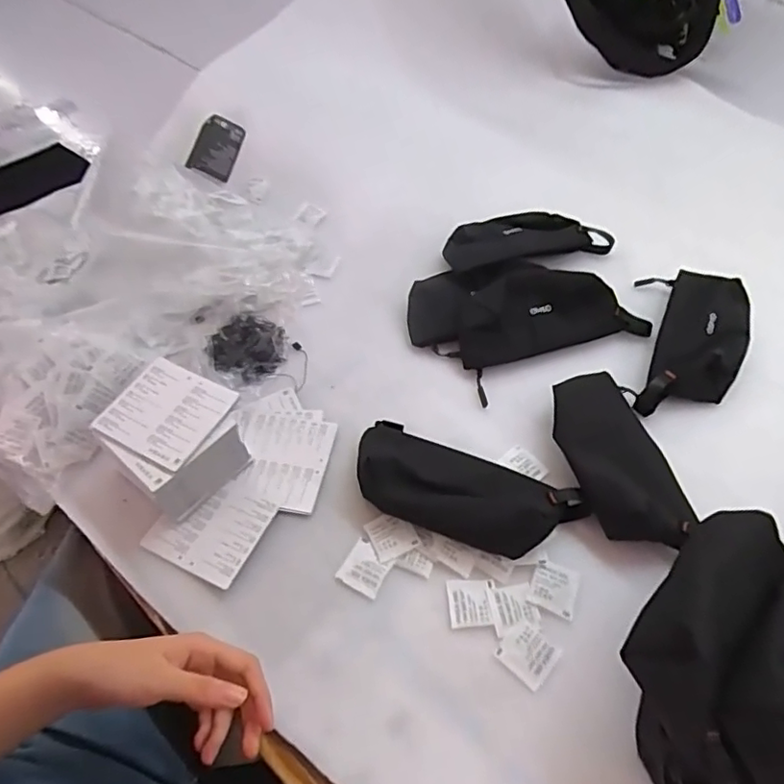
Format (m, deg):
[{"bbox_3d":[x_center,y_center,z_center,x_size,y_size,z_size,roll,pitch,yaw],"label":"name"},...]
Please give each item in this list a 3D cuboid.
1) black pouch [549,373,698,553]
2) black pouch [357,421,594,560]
[{"bbox_3d":[0.214,0.057,0.542,0.111,0.038,0.195,-14,56,-9],"label":"black pouch"},{"bbox_3d":[0.062,0.087,0.516,0.216,0.046,0.096,23,59,16],"label":"black pouch"}]

